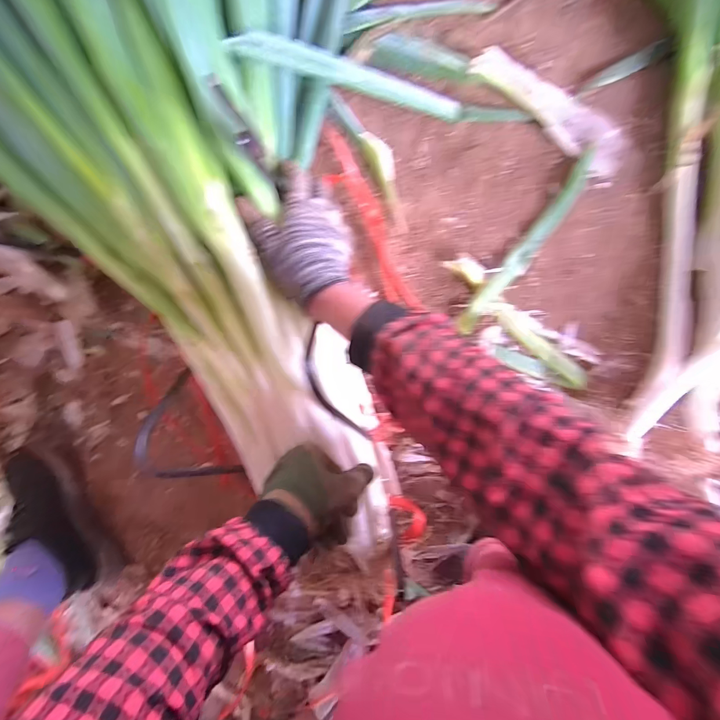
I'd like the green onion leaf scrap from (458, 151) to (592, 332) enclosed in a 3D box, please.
[{"bbox_3d":[0.208,-0.140,0.414,0.028,0.011,0.253,36,99,3],"label":"green onion leaf scrap"}]

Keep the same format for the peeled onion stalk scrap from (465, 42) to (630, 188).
[{"bbox_3d":[0.229,-0.298,0.396,0.213,0.017,0.055,43,99,2],"label":"peeled onion stalk scrap"}]

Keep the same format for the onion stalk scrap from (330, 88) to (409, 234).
[{"bbox_3d":[0.022,-0.255,0.424,0.035,0.012,0.189,-29,91,10],"label":"onion stalk scrap"}]

